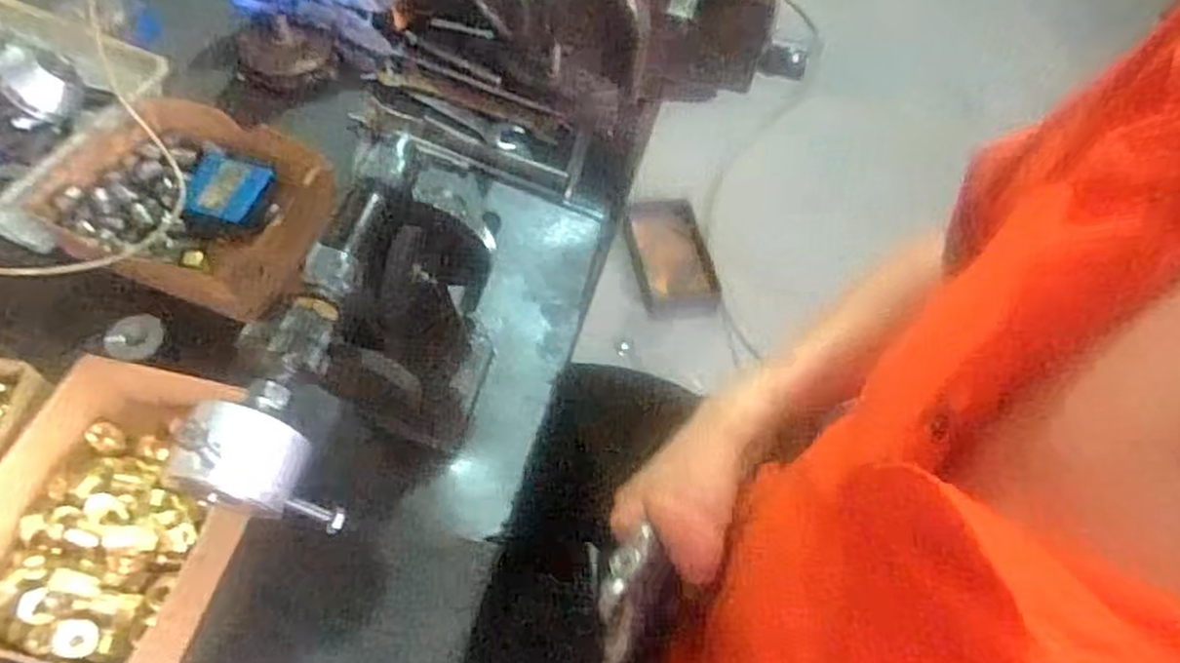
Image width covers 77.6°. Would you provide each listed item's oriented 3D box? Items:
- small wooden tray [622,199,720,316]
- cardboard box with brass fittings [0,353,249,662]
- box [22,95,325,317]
[{"bbox_3d":[0.148,-0.142,1.348,0.139,0.017,0.282,-5,58,-6],"label":"small wooden tray"},{"bbox_3d":[-0.262,0.098,0.406,0.142,0.057,0.155,12,57,4],"label":"cardboard box with brass fittings"},{"bbox_3d":[-0.279,-0.094,0.526,0.187,0.048,0.145,18,58,8],"label":"box"}]

